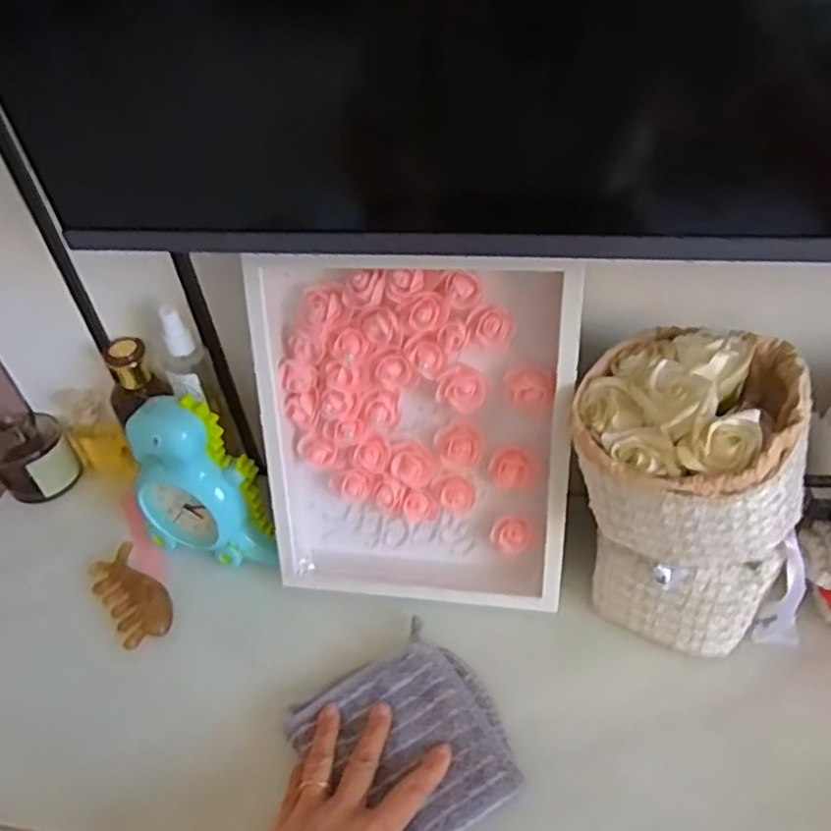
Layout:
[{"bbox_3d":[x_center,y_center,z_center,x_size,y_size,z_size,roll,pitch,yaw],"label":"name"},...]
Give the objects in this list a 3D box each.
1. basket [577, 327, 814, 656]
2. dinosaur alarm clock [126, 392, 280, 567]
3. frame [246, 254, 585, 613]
[{"bbox_3d":[0.180,0.061,0.469,0.145,0.216,0.129,-6,42,0],"label":"basket"},{"bbox_3d":[-0.182,0.055,0.561,0.126,0.132,0.057,10,45,17],"label":"dinosaur alarm clock"},{"bbox_3d":[0.001,0.017,0.498,0.220,0.272,0.064,5,26,13],"label":"frame"}]

